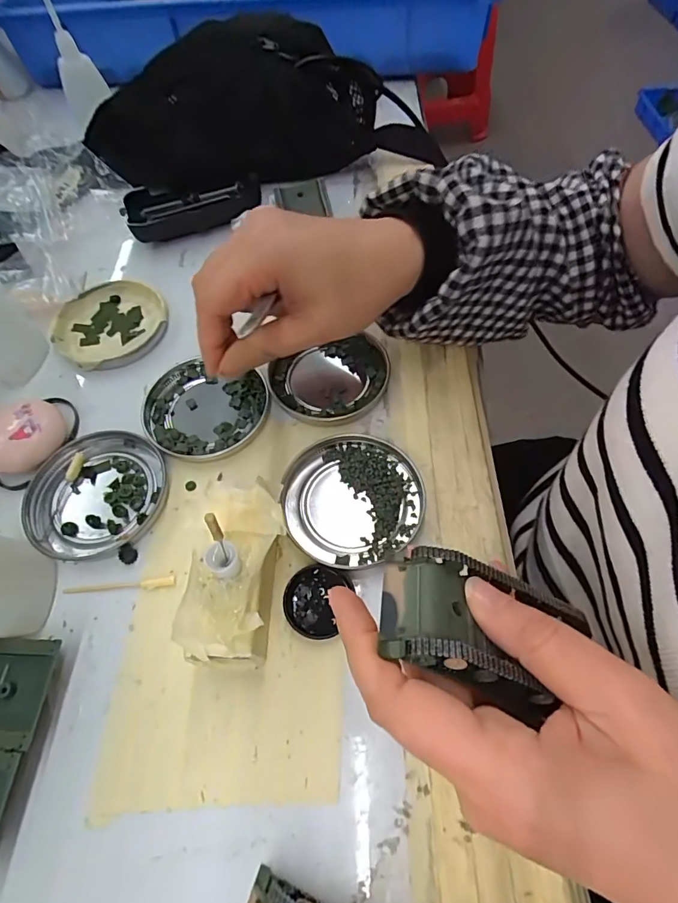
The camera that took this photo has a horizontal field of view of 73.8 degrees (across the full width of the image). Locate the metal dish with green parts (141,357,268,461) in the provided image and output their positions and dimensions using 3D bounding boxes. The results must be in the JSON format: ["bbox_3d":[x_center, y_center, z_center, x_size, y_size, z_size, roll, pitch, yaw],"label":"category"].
[{"bbox_3d":[-0.089,-0.027,0.288,0.077,0.010,0.069,18,63,12],"label":"metal dish with green parts"}]

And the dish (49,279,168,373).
[{"bbox_3d":[-0.167,-0.094,0.331,0.078,0.012,0.080,-1,60,2],"label":"dish"}]

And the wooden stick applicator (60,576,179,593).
[{"bbox_3d":[-0.116,0.071,0.238,0.058,0.004,0.006,-6,60,-1],"label":"wooden stick applicator"}]

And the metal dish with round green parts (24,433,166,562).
[{"bbox_3d":[-0.142,0.024,0.264,0.076,0.008,0.075,-15,61,-6],"label":"metal dish with round green parts"}]

